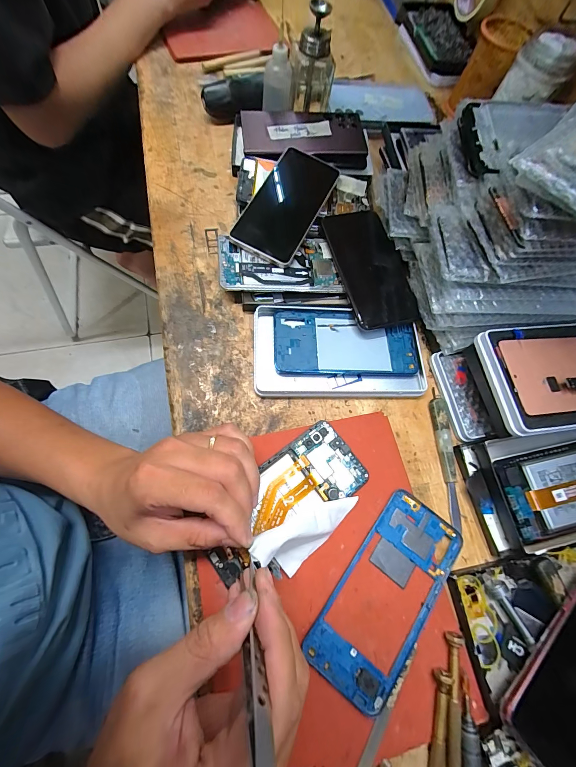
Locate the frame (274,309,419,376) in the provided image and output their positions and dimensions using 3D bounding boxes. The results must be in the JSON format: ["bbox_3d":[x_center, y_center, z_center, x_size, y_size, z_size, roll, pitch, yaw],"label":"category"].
[{"bbox_3d":[0.064,-0.045,0.346,0.155,0.014,0.073,-1,72,-3],"label":"frame"}]

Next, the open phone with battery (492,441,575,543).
[{"bbox_3d":[0.278,0.096,0.304,0.153,0.007,0.073,-10,73,-7],"label":"open phone with battery"}]

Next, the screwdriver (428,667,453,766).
[{"bbox_3d":[0.110,0.275,0.232,0.010,0.011,0.107,13,72,2],"label":"screwdriver"}]

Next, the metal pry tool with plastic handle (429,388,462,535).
[{"bbox_3d":[0.158,0.076,0.317,0.016,0.010,0.127,-1,72,-3],"label":"metal pry tool with plastic handle"}]

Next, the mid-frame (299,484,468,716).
[{"bbox_3d":[0.085,0.175,0.270,0.072,0.014,0.158,38,74,10],"label":"mid-frame"}]

